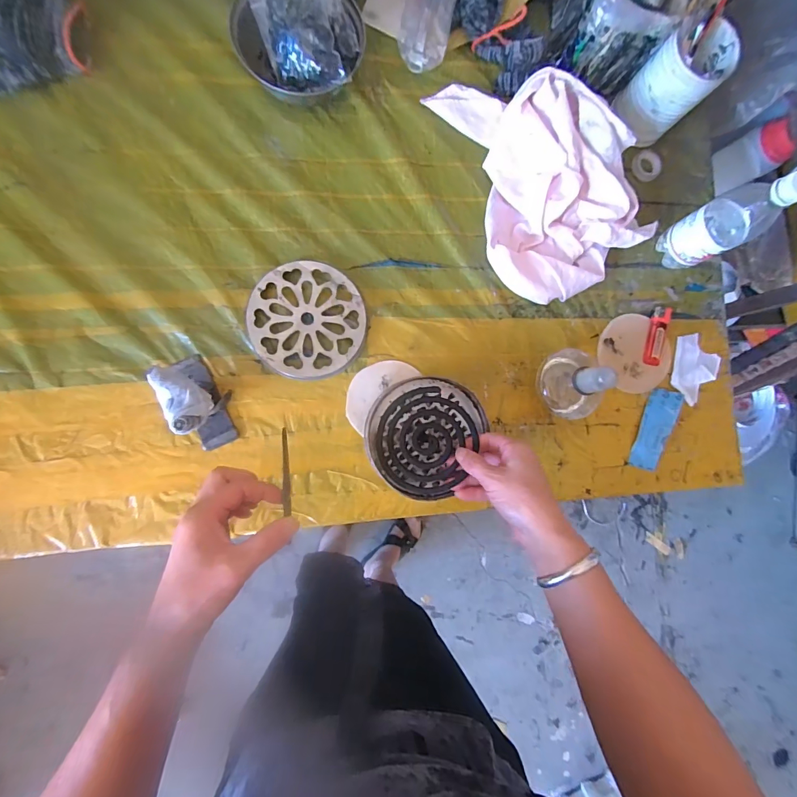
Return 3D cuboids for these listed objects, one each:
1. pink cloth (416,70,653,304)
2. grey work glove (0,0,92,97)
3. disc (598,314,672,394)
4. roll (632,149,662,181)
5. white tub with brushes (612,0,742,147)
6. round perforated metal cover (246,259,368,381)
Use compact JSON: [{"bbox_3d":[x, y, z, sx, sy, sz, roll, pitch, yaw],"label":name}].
[{"bbox_3d":[0.194,-0.285,0.500,0.215,0.078,0.301,-23,92,-8],"label":"pink cloth"},{"bbox_3d":[-0.420,-0.404,0.436,0.126,0.040,0.135,41,84,-5],"label":"grey work glove"},{"bbox_3d":[0.325,-0.063,0.544,0.095,0.009,0.104,0,89,-2],"label":"disc"},{"bbox_3d":[0.350,-0.328,0.561,0.038,0.013,0.041,0,88,-8],"label":"roll"},{"bbox_3d":[0.345,-0.396,0.497,0.081,0.127,0.089,44,83,-5],"label":"white tub with brushes"},{"bbox_3d":[-0.110,-0.094,0.485,0.140,0.013,0.137,0,88,-8],"label":"round perforated metal cover"}]

